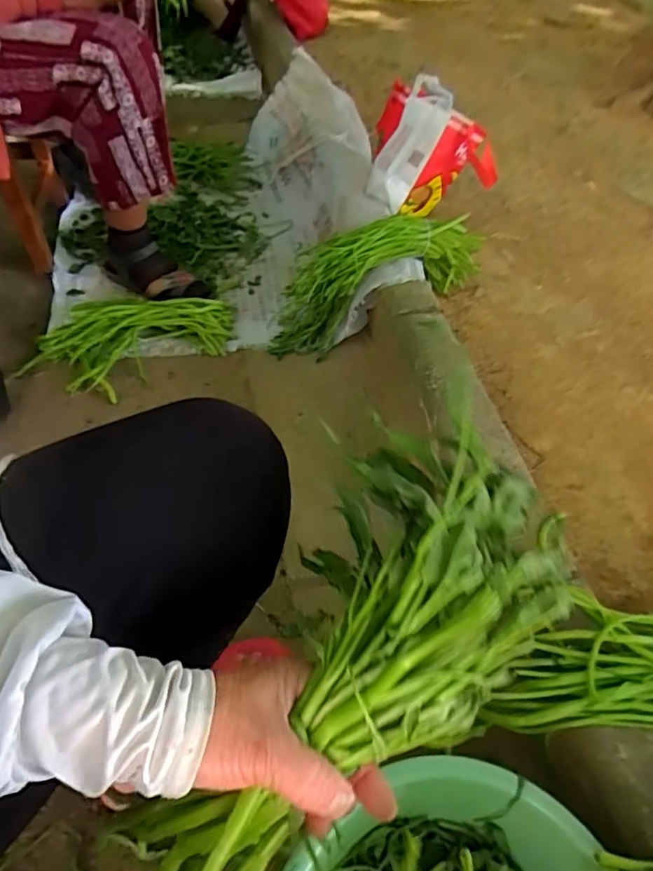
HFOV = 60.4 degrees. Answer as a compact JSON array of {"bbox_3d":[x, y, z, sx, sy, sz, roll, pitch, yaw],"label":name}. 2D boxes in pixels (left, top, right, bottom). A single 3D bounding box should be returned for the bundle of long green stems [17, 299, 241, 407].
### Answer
[{"bbox_3d":[-0.354,-0.167,1.009,0.373,0.051,0.206,-6,53,-10],"label":"bundle of long green stems"}]

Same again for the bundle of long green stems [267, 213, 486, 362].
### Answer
[{"bbox_3d":[0.079,-0.305,1.055,0.439,0.166,0.134,-23,56,-1],"label":"bundle of long green stems"}]

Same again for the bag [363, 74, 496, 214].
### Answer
[{"bbox_3d":[0.211,-0.592,1.171,0.251,0.206,0.165,-8,53,-15],"label":"bag"}]

